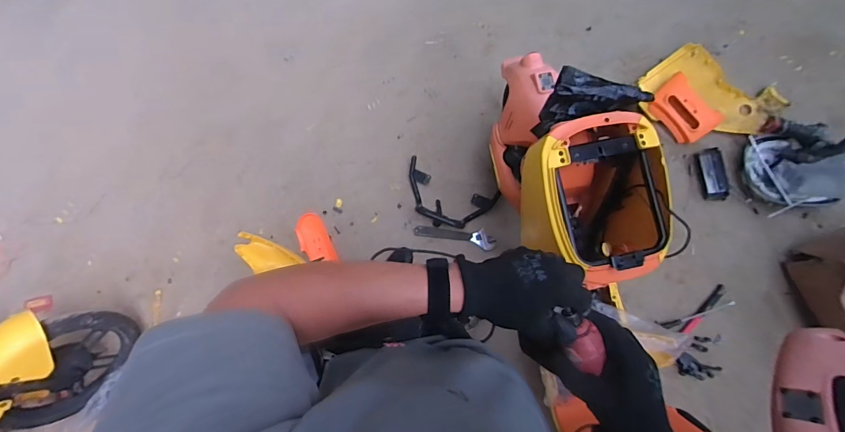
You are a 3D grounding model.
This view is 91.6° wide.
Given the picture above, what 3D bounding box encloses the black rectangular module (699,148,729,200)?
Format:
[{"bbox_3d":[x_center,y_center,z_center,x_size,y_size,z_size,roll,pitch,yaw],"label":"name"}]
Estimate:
[{"bbox_3d":[1.069,-0.154,1.509,0.078,0.025,0.187,-3,80,0],"label":"black rectangular module"}]

